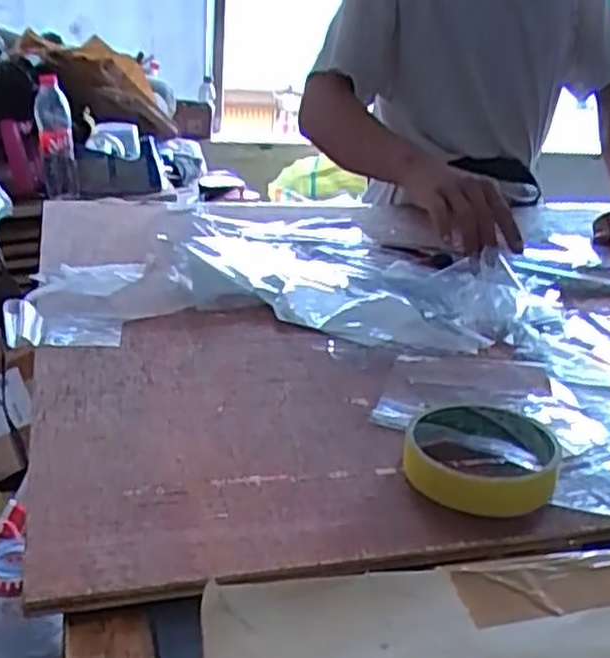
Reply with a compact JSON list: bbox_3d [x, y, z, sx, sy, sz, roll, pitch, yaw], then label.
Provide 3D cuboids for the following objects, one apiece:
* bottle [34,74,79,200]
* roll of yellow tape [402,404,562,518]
[{"bbox_3d":[-0.472,-0.360,1.480,0.065,0.222,0.059,-4,24,-20],"label":"bottle"},{"bbox_3d":[0.097,0.070,0.438,0.080,0.026,0.079,8,22,8],"label":"roll of yellow tape"}]

